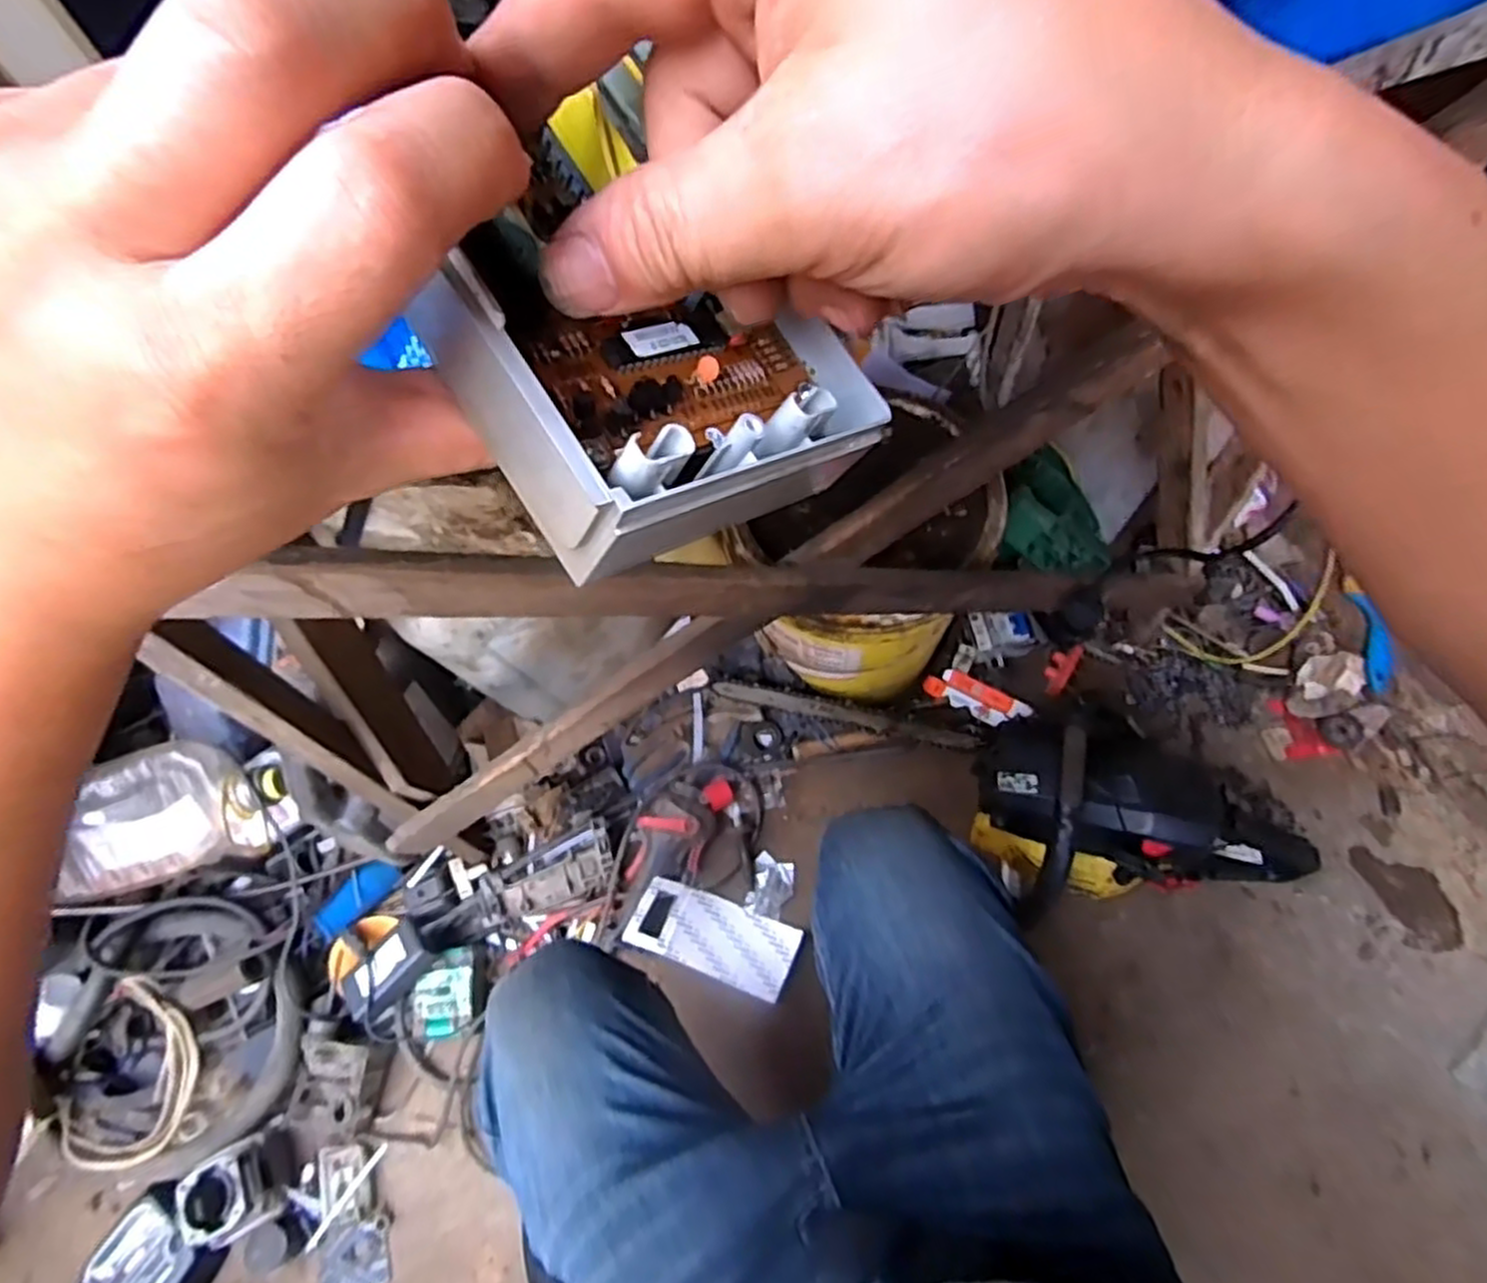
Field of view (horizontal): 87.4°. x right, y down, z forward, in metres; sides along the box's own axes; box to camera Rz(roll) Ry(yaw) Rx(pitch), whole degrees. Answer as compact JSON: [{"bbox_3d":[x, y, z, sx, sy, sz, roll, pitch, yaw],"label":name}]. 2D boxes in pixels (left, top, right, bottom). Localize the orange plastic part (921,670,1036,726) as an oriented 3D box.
[{"bbox_3d":[0.302,0.073,1.011,0.129,0.027,0.043,28,69,15],"label":"orange plastic part"}]

